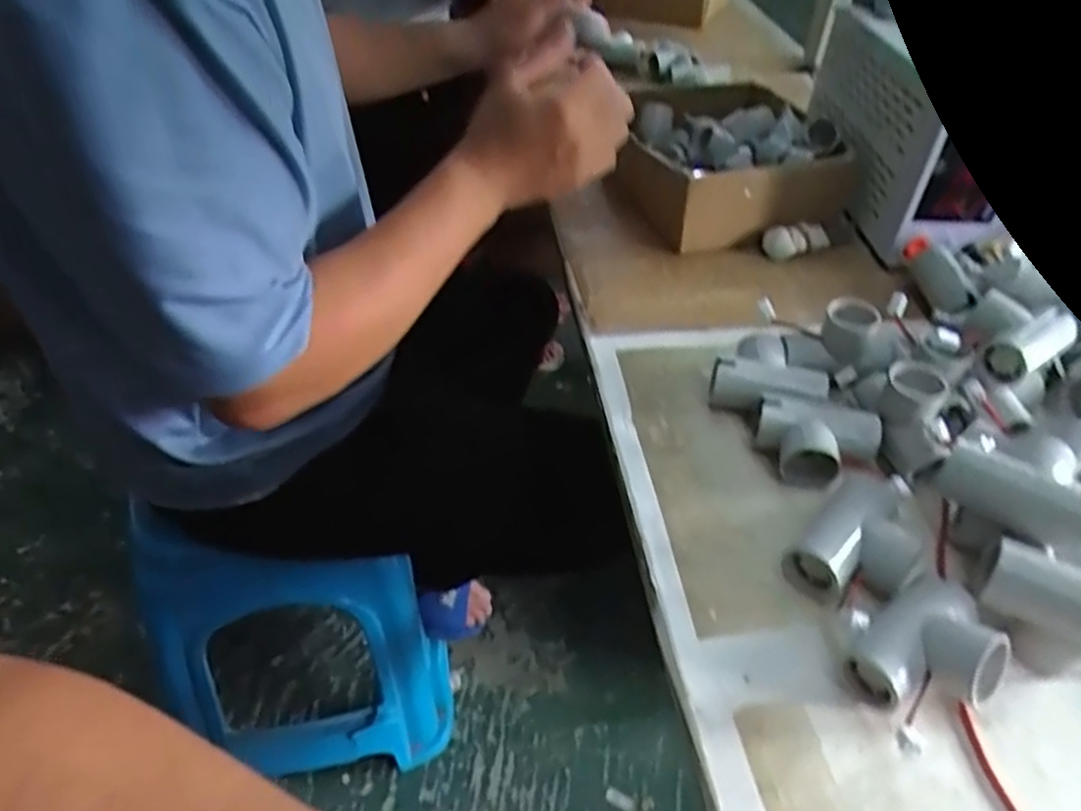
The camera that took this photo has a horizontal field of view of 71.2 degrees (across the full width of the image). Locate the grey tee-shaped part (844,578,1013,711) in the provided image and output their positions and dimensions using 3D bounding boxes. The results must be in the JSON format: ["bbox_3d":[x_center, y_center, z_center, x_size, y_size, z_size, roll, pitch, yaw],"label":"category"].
[{"bbox_3d":[0.192,0.122,0.369,0.075,0.038,0.055,-25,49,-28],"label":"grey tee-shaped part"}]

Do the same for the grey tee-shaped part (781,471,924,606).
[{"bbox_3d":[0.180,0.079,0.419,0.053,0.031,0.081,35,50,29],"label":"grey tee-shaped part"}]

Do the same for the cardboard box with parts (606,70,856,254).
[{"bbox_3d":[0.173,-0.250,0.737,0.165,0.080,0.230,-7,43,-12],"label":"cardboard box with parts"}]

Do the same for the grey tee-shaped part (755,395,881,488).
[{"bbox_3d":[0.172,0.025,0.478,0.075,0.035,0.043,12,43,9],"label":"grey tee-shaped part"}]

